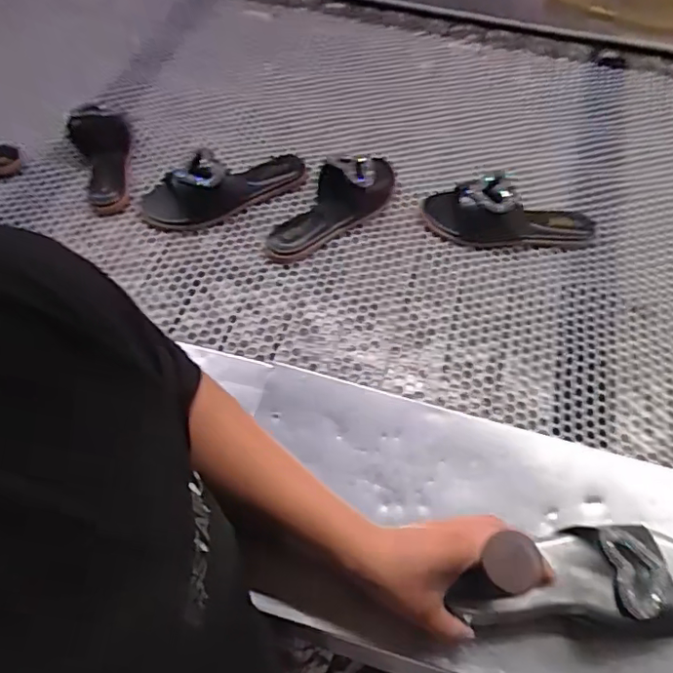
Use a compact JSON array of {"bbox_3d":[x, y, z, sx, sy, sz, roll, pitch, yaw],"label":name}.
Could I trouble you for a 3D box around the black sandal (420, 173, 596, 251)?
[{"bbox_3d":[0.247,-0.170,0.806,0.239,0.066,0.090,3,56,1],"label":"black sandal"}]

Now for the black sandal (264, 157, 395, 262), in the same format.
[{"bbox_3d":[0.003,-0.196,0.805,0.084,0.066,0.260,39,63,22],"label":"black sandal"}]

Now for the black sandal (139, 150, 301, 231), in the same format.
[{"bbox_3d":[-0.159,-0.220,0.817,0.241,0.060,0.086,-22,59,-15],"label":"black sandal"}]

